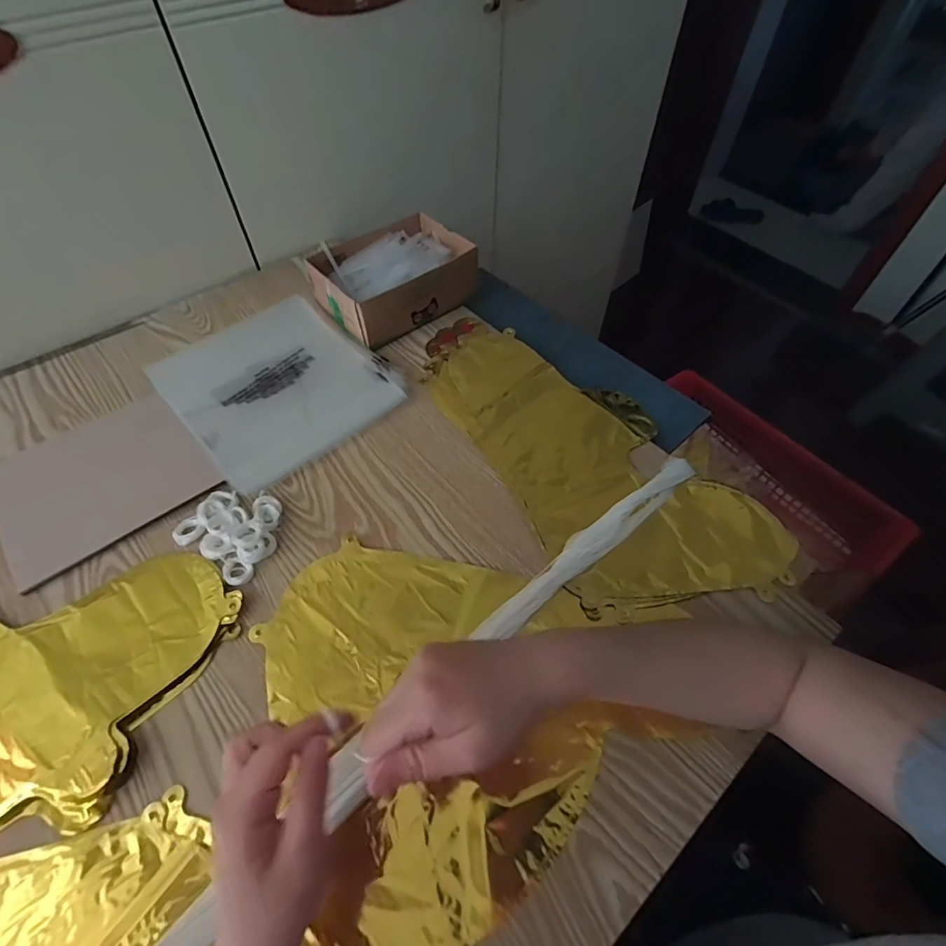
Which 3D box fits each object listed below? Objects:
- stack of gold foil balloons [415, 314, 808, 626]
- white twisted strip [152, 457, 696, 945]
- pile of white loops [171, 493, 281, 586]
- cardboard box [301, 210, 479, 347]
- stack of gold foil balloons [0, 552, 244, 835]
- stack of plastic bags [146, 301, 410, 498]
[{"bbox_3d":[0.112,-0.039,0.527,0.202,0.013,0.428,-25,60,-17],"label":"stack of gold foil balloons"},{"bbox_3d":[-0.074,0.207,0.363,0.788,0.022,0.033,-37,65,-23],"label":"white twisted strip"},{"bbox_3d":[-0.219,0.047,0.457,0.087,0.021,0.078,30,60,17],"label":"pile of white loops"},{"bbox_3d":[-0.099,-0.249,0.629,0.182,0.057,0.135,-35,64,-22],"label":"cardboard box"},{"bbox_3d":[-0.420,0.126,0.401,0.397,0.014,0.235,19,58,11],"label":"stack of gold foil balloons"},{"bbox_3d":[-0.221,-0.104,0.563,0.207,0.014,0.221,-37,65,-23],"label":"stack of plastic bags"}]

